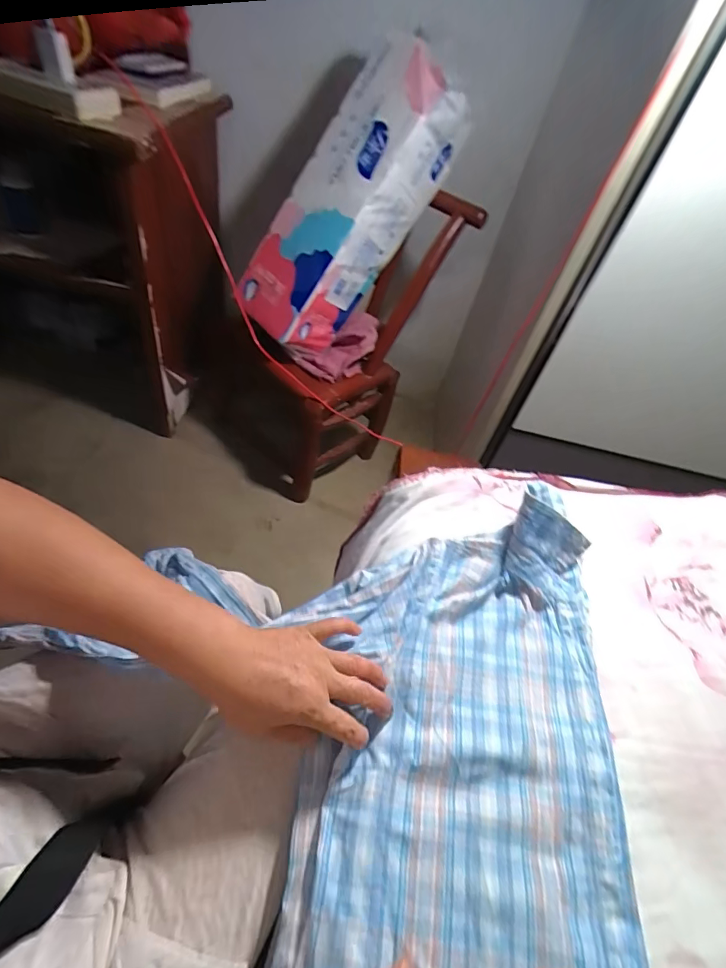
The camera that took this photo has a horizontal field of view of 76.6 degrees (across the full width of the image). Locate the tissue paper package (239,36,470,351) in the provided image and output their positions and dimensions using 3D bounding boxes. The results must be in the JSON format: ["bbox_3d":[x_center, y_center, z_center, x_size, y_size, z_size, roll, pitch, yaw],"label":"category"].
[{"bbox_3d":[-0.026,-0.510,0.895,0.220,0.512,0.171,18,28,-52],"label":"tissue paper package"}]

